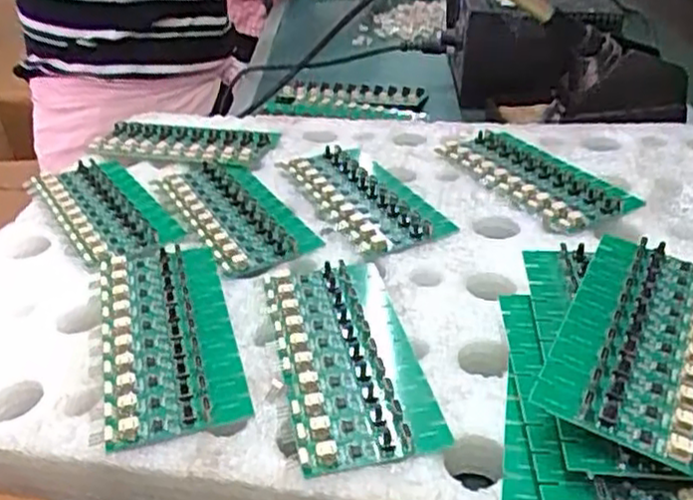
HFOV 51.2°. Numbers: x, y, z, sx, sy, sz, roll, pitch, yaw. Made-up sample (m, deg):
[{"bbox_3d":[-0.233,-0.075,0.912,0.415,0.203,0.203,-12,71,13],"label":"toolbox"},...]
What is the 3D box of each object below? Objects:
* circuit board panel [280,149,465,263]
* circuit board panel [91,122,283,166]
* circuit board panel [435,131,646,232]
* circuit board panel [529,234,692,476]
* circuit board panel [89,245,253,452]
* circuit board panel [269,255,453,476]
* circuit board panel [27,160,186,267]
[{"bbox_3d":[0.010,-0.038,0.472,0.063,0.009,0.138,-17,34,-19],"label":"circuit board panel"},{"bbox_3d":[-0.127,-0.082,0.554,0.143,0.009,0.055,6,34,16],"label":"circuit board panel"},{"bbox_3d":[0.124,-0.052,0.482,0.064,0.011,0.133,-18,35,-20],"label":"circuit board panel"},{"bbox_3d":[0.125,0.033,0.301,0.062,0.006,0.134,21,36,20],"label":"circuit board panel"},{"bbox_3d":[-0.090,0.039,0.359,0.063,0.010,0.139,-11,33,-11],"label":"circuit board panel"},{"bbox_3d":[-0.001,0.045,0.343,0.062,0.007,0.139,-8,32,-8],"label":"circuit board panel"},{"bbox_3d":[-0.155,-0.027,0.470,0.064,0.009,0.143,-24,37,-28],"label":"circuit board panel"}]

